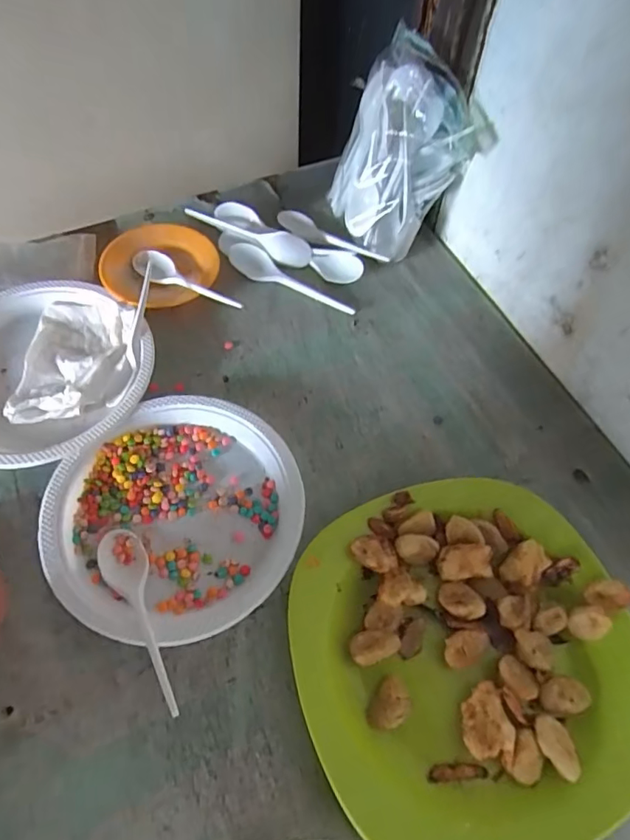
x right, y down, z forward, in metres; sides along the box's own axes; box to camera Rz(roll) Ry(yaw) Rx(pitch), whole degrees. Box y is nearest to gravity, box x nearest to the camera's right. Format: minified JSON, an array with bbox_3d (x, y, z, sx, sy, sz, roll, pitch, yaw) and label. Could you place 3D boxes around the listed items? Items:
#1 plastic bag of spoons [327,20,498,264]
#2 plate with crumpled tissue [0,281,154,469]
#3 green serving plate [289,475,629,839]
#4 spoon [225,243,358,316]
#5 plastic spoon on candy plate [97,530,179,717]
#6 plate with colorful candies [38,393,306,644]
[{"bbox_3d":[0.093,-0.277,0.556,0.120,0.177,0.114,-16,62,-11],"label":"plastic bag of spoons"},{"bbox_3d":[-0.258,-0.048,0.486,0.192,0.022,0.196,1,60,-1],"label":"plate with crumpled tissue"},{"bbox_3d":[0.112,0.171,0.385,0.241,0.033,0.239,1,60,-1],"label":"green serving plate"},{"bbox_3d":[-0.025,-0.158,0.573,0.152,0.019,0.033,21,62,10],"label":"spoon"},{"bbox_3d":[-0.129,0.146,0.385,0.036,0.016,0.151,-25,50,-15],"label":"plastic spoon on candy plate"},{"bbox_3d":[-0.112,0.078,0.432,0.192,0.025,0.209,1,60,-1],"label":"plate with colorful candies"}]

